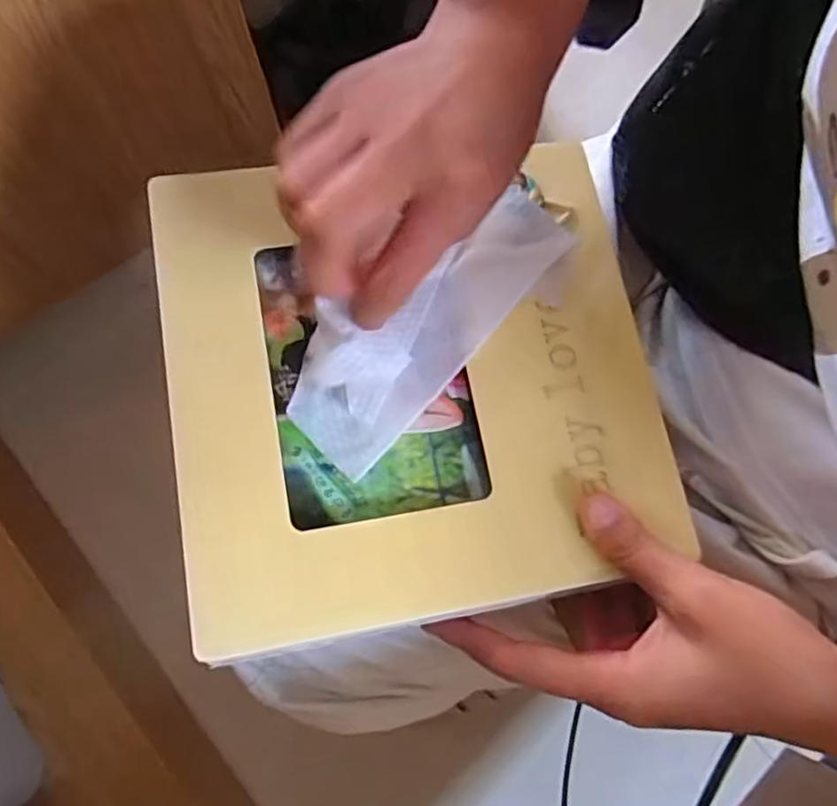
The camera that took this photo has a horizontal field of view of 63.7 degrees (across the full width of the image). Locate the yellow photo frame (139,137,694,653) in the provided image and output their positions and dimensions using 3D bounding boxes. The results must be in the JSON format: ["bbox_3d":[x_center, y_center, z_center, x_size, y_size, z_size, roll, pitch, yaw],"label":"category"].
[{"bbox_3d":[-0.001,-0.014,0.280,0.197,0.022,0.194,-10,78,-3],"label":"yellow photo frame"}]

